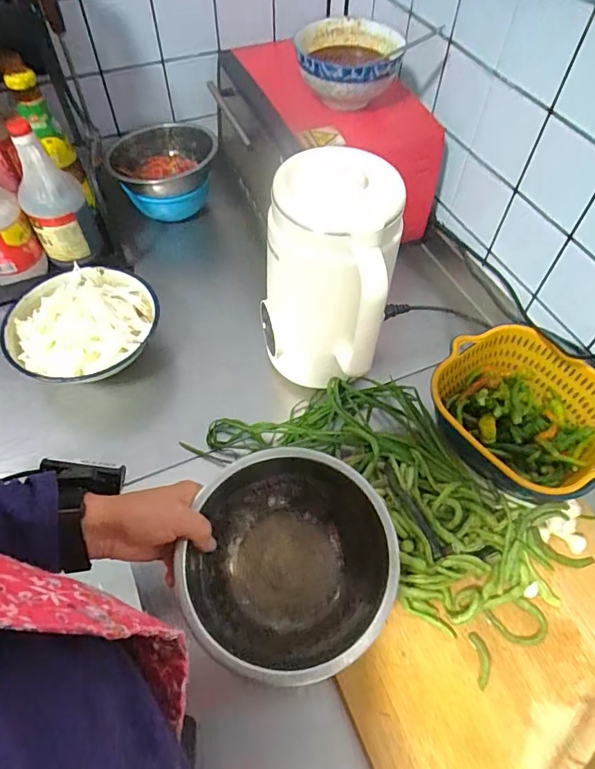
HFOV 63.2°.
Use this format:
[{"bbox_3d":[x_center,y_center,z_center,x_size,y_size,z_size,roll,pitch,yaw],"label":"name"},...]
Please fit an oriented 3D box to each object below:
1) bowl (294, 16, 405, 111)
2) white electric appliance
[{"bbox_3d":[0.070,-0.437,0.663,0.134,0.072,0.167,9,52,4],"label":"bowl"},{"bbox_3d":[0.034,-0.110,0.554,0.141,0.248,0.141,10,52,4],"label":"white electric appliance"}]

